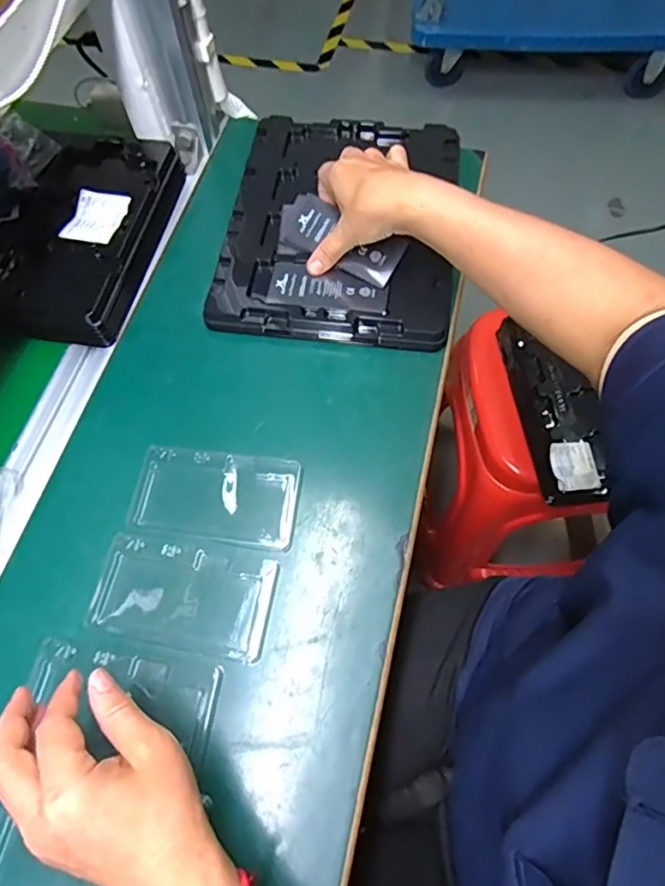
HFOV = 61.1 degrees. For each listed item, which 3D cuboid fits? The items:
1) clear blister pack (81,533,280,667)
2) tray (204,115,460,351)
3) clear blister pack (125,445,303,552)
[{"bbox_3d":[-0.111,0.112,0.416,0.129,0.006,0.071,9,65,7],"label":"clear blister pack"},{"bbox_3d":[0.009,-0.221,0.557,0.217,0.033,0.280,6,65,5],"label":"tray"},{"bbox_3d":[-0.093,0.041,0.448,0.127,0.008,0.073,6,65,6],"label":"clear blister pack"}]

